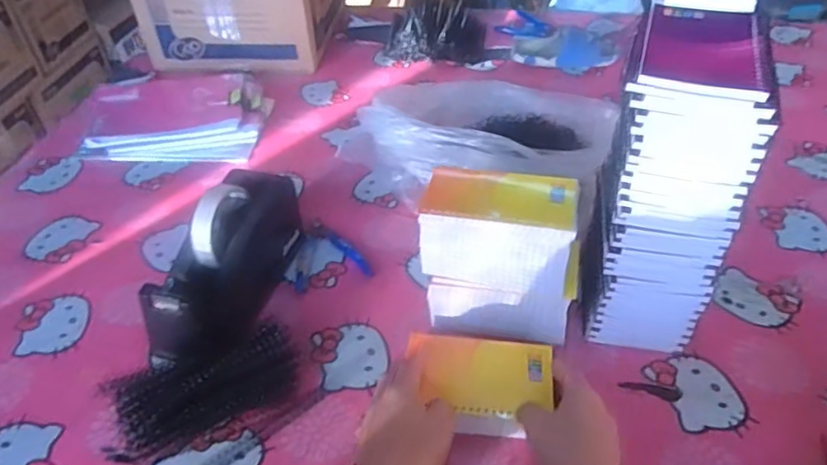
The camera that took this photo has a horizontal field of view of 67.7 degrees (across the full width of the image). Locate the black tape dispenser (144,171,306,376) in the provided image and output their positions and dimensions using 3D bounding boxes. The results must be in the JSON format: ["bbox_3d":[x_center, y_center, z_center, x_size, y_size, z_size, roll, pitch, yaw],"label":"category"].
[{"bbox_3d":[-0.184,0.040,0.608,0.076,0.113,0.223,7,42,10],"label":"black tape dispenser"}]

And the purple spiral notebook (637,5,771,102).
[{"bbox_3d":[0.211,-0.135,0.448,0.078,0.007,0.129,12,43,16],"label":"purple spiral notebook"}]

